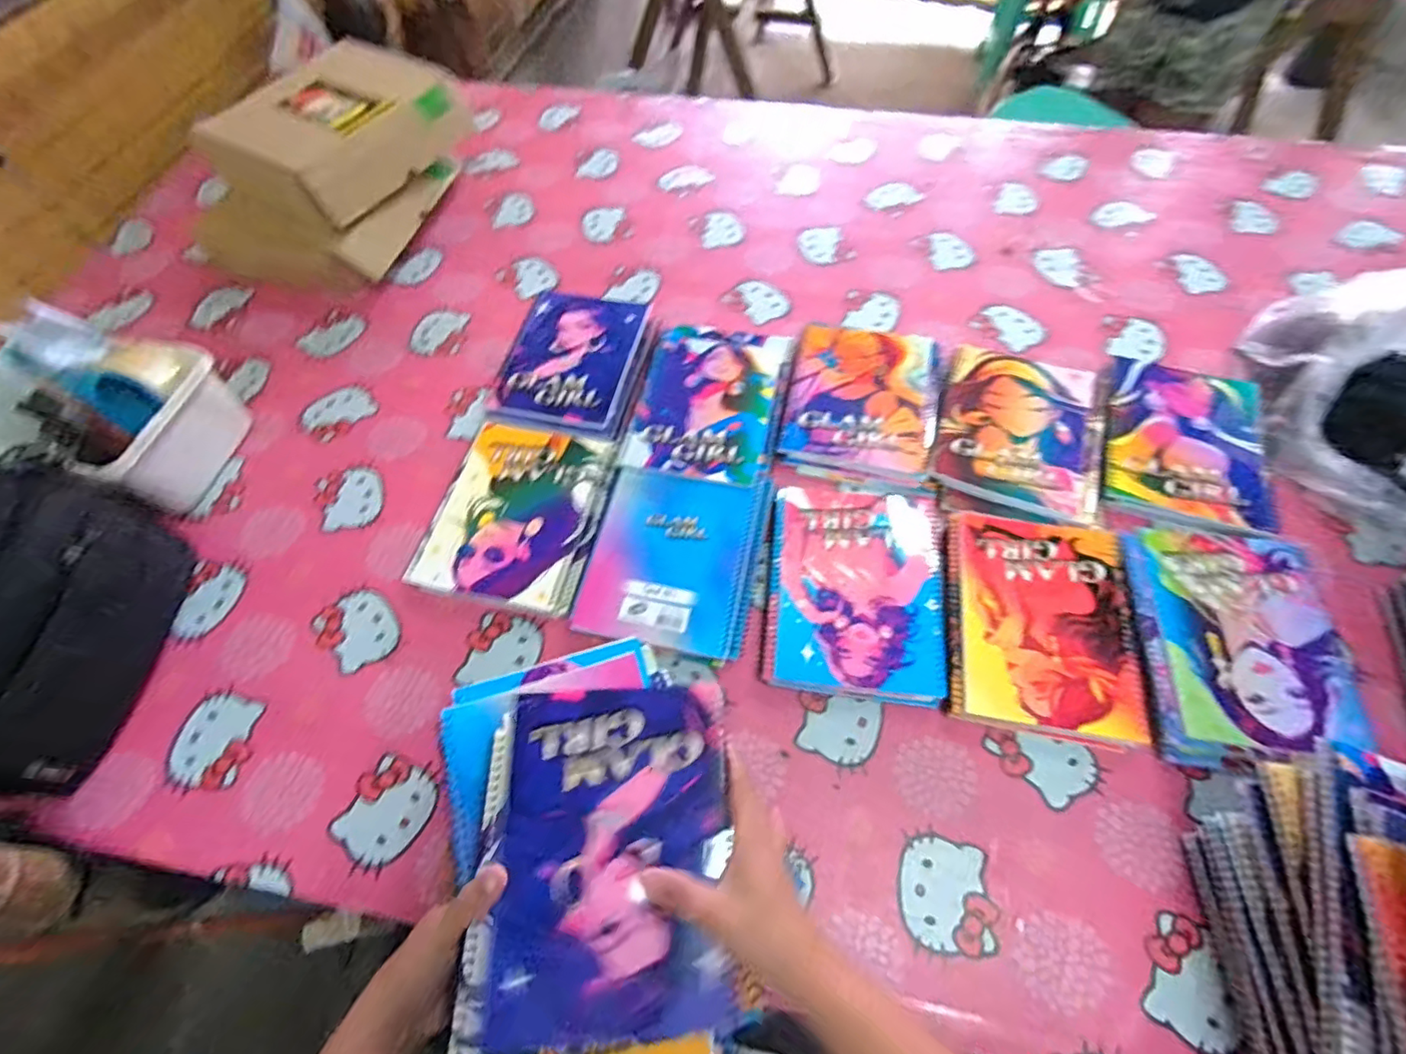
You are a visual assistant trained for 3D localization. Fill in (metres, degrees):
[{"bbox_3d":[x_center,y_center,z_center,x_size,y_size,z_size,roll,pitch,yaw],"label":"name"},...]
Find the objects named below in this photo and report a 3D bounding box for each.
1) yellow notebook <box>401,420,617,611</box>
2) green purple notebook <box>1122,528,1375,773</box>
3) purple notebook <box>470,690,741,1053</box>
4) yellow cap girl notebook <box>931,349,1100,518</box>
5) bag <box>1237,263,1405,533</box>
[{"bbox_3d":[-0.189,-0.011,0.626,0.170,0.029,0.196,12,62,8],"label":"yellow notebook"},{"bbox_3d":[0.474,0.102,0.528,0.161,0.029,0.215,8,62,6],"label":"green purple notebook"},{"bbox_3d":[-0.059,0.206,0.383,0.146,0.013,0.194,-1,61,1],"label":"purple notebook"},{"bbox_3d":[0.342,-0.112,0.646,0.157,0.009,0.201,17,65,11],"label":"yellow cap girl notebook"},{"bbox_3d":[0.696,-0.138,0.603,0.225,0.147,0.282,-31,65,-14],"label":"bag"}]

